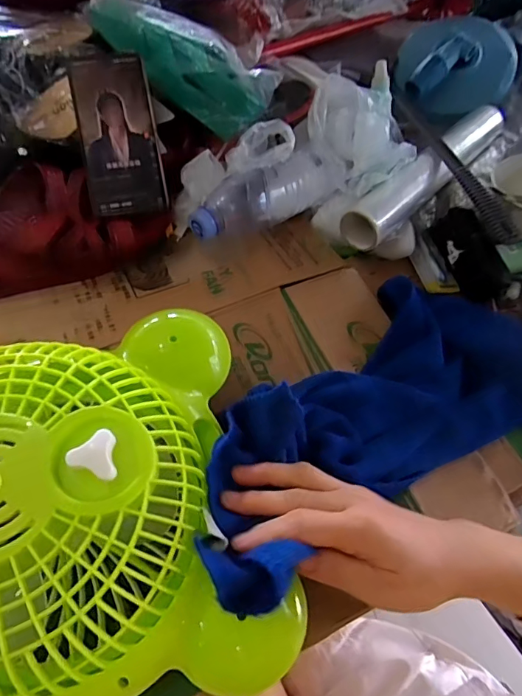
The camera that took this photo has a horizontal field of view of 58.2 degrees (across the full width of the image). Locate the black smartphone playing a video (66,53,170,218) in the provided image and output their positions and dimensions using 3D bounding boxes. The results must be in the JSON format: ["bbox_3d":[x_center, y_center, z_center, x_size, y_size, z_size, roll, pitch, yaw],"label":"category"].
[{"bbox_3d":[-0.143,-0.214,0.472,0.075,0.010,0.159,-10,92,-12],"label":"black smartphone playing a video"}]

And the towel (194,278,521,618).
[{"bbox_3d":[0.120,0.048,0.384,0.397,0.054,0.214,-15,55,-26],"label":"towel"}]

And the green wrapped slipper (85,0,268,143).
[{"bbox_3d":[-0.092,-0.312,0.508,0.208,0.069,0.052,35,57,0],"label":"green wrapped slipper"}]

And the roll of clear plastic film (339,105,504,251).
[{"bbox_3d":[0.203,-0.212,0.565,0.052,0.048,0.296,37,59,22],"label":"roll of clear plastic film"}]

